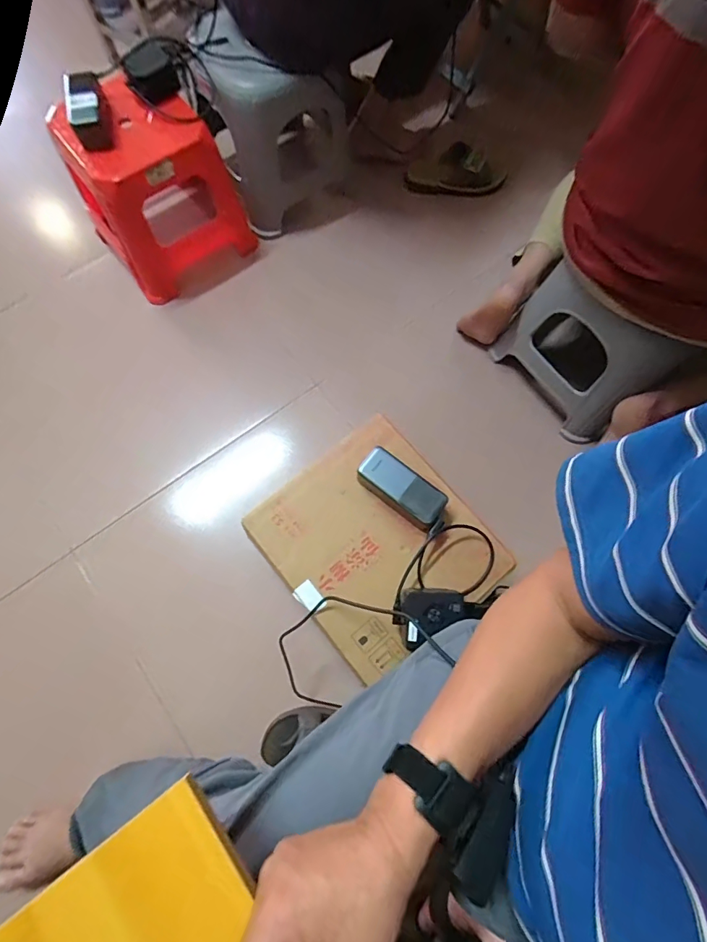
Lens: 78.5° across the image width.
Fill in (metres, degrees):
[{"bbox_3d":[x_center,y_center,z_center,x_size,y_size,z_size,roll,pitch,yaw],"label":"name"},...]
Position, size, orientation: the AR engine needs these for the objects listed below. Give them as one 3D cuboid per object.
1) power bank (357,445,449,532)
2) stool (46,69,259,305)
[{"bbox_3d":[0.071,0.025,0.649,0.134,0.054,0.057,35,76,9],"label":"power bank"},{"bbox_3d":[-0.417,-0.610,0.932,0.322,0.305,0.273,-34,77,-10],"label":"stool"}]

